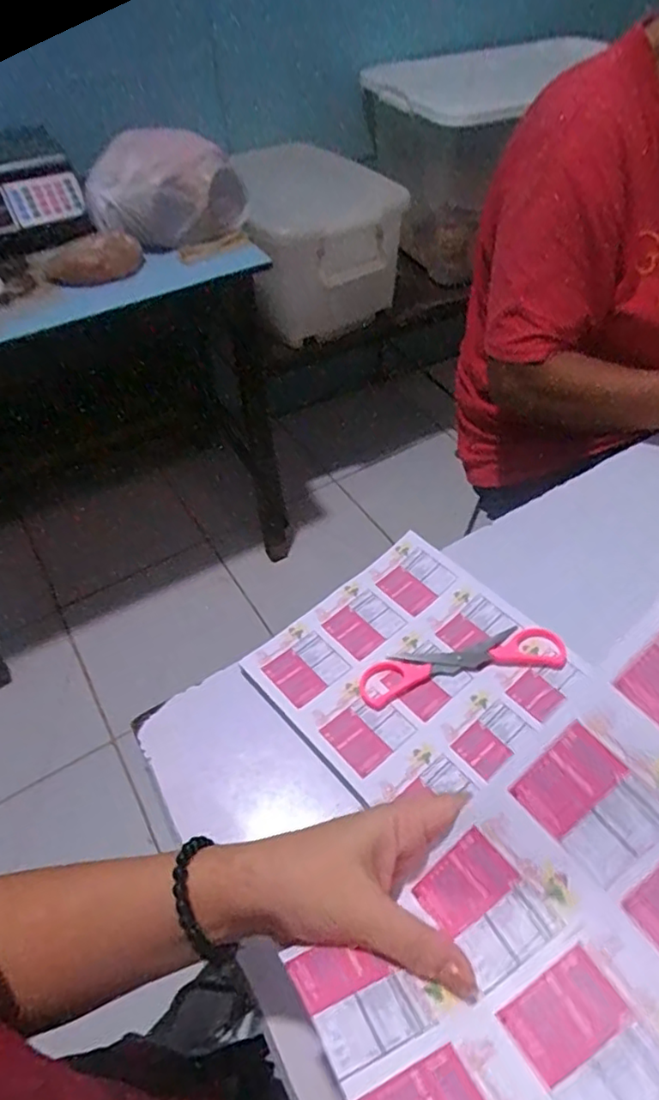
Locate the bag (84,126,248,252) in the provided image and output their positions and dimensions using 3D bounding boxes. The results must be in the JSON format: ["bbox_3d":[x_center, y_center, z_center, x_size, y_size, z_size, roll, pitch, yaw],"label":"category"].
[{"bbox_3d":[-0.262,-0.577,0.970,0.248,0.152,0.163,-12,50,-6],"label":"bag"}]

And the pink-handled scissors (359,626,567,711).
[{"bbox_3d":[0.107,0.093,0.499,0.167,0.007,0.041,-11,50,-5],"label":"pink-handled scissors"}]

